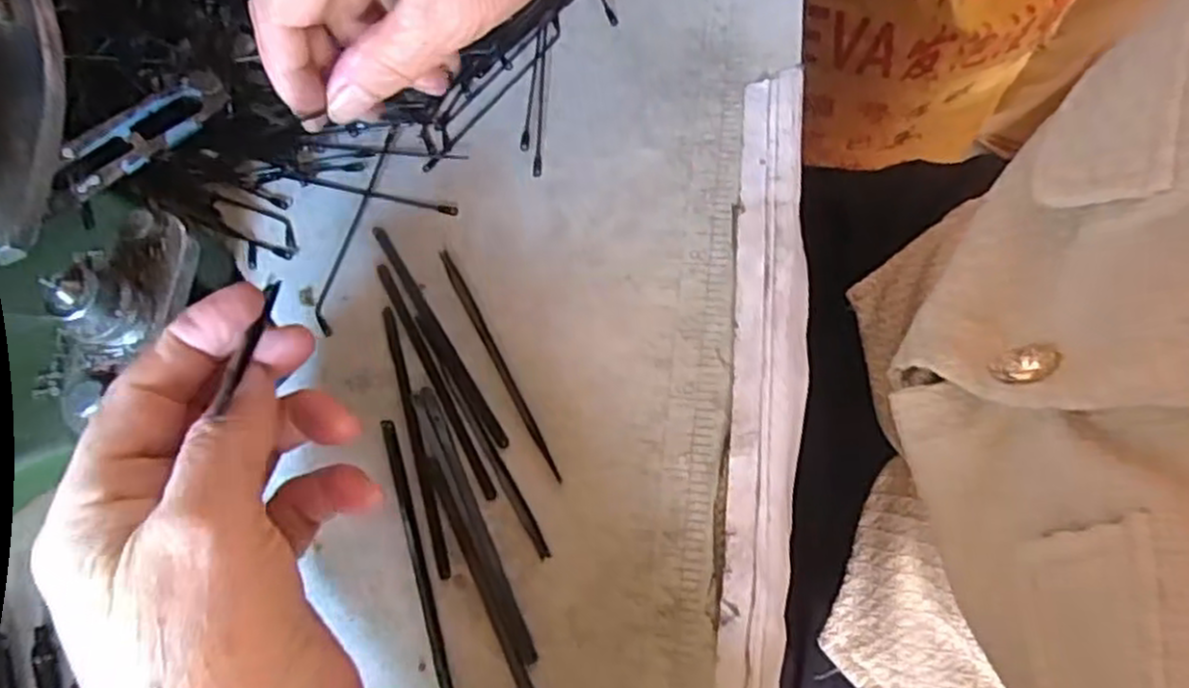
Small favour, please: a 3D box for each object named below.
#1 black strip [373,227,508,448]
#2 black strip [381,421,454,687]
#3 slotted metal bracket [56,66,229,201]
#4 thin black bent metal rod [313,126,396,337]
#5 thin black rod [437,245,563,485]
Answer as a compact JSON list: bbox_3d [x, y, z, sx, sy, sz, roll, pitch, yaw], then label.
[{"bbox_3d":[-0.058,-0.004,0.280,0.006,0.009,0.097,-32,72,-5],"label":"black strip"},{"bbox_3d":[-0.060,0.073,0.257,0.006,0.006,0.097,-18,72,0],"label":"black strip"},{"bbox_3d":[-0.174,-0.083,0.294,0.022,0.008,0.067,39,67,9],"label":"slotted metal bracket"},{"bbox_3d":[-0.093,-0.045,0.296,0.008,0.004,0.086,12,74,9],"label":"thin black bent metal rod"},{"bbox_3d":[-0.035,0.006,0.276,0.005,0.009,0.096,-29,72,-3],"label":"thin black rod"}]

